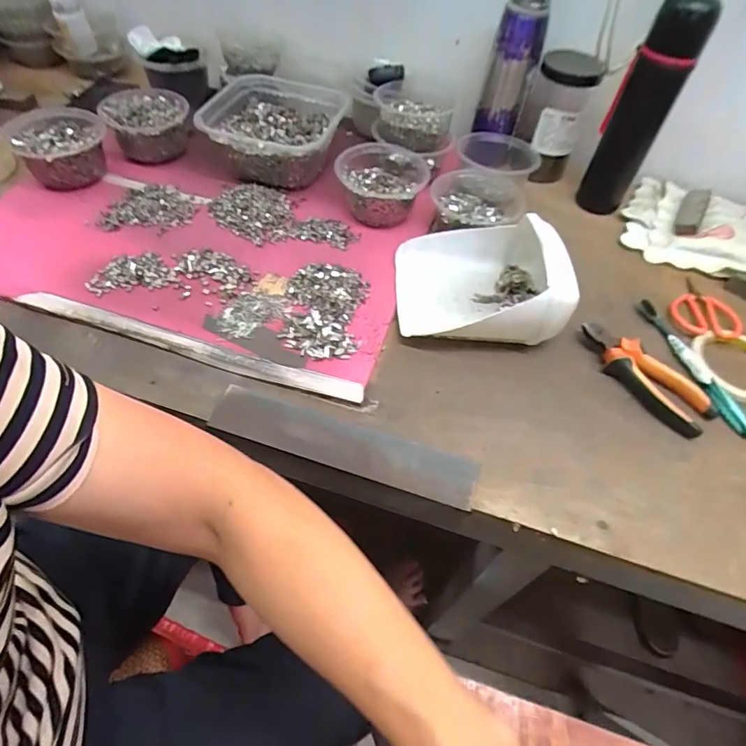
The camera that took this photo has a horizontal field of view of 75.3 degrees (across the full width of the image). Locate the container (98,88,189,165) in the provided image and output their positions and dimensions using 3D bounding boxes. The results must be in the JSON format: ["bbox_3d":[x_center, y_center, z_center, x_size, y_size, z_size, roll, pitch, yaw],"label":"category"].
[{"bbox_3d":[-0.304,-0.339,0.659,0.106,0.050,0.095,-20,56,-20],"label":"container"}]

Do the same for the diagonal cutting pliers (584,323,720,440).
[{"bbox_3d":[0.279,0.002,0.501,0.052,0.019,0.147,-36,63,-29],"label":"diagonal cutting pliers"}]

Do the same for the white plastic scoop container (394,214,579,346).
[{"bbox_3d":[0.116,-0.109,0.524,0.175,0.081,0.152,5,56,-2],"label":"white plastic scoop container"}]

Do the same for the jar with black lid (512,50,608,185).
[{"bbox_3d":[0.248,-0.354,0.672,0.087,0.142,0.071,21,53,11],"label":"jar with black lid"}]

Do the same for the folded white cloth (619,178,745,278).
[{"bbox_3d":[0.457,-0.216,0.672,0.183,0.029,0.184,25,60,12],"label":"folded white cloth"}]

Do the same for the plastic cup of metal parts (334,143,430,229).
[{"bbox_3d":[0.009,-0.248,0.624,0.108,0.048,0.123,14,52,6],"label":"plastic cup of metal parts"}]

